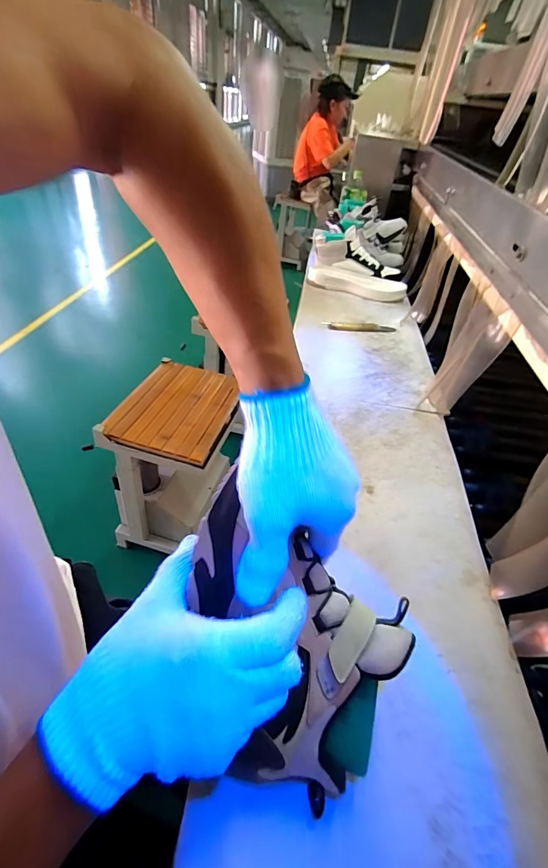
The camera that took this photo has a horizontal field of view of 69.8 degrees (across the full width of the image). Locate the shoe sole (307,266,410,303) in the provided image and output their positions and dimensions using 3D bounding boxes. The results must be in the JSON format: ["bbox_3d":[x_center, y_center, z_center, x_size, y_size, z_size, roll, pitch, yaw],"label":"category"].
[{"bbox_3d":[0.236,-0.434,1.137,0.281,0.039,0.103,13,42,7],"label":"shoe sole"}]

